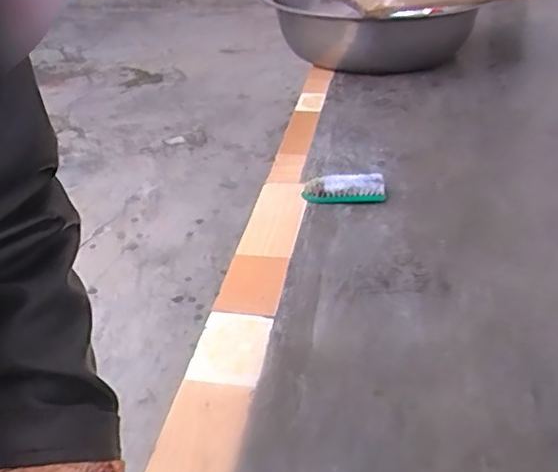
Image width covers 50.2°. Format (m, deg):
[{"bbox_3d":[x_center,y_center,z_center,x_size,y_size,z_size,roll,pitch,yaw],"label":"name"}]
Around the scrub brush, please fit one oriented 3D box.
[{"bbox_3d":[0.108,-0.078,1.000,0.132,0.033,0.063,-1,31,4],"label":"scrub brush"}]

